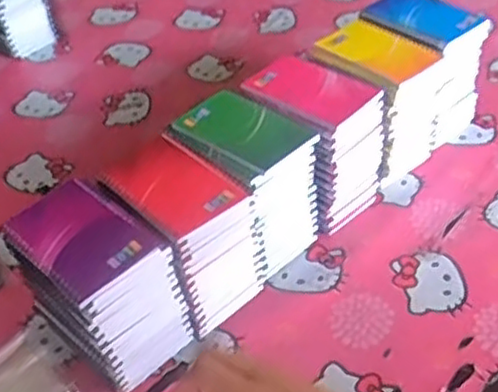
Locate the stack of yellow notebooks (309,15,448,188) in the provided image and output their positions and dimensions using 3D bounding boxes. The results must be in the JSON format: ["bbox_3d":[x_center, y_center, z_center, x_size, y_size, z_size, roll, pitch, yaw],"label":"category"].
[{"bbox_3d":[0.145,-0.107,0.832,0.131,0.152,0.103,30,52,34],"label":"stack of yellow notebooks"}]

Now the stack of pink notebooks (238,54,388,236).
[{"bbox_3d":[0.071,-0.059,0.785,0.096,0.154,0.130,-35,49,-30],"label":"stack of pink notebooks"}]

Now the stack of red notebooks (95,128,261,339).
[{"bbox_3d":[-0.063,0.043,0.689,0.126,0.156,0.098,30,52,34],"label":"stack of red notebooks"}]

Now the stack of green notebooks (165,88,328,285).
[{"bbox_3d":[-0.003,-0.011,0.745,0.132,0.155,0.102,31,52,34],"label":"stack of green notebooks"}]

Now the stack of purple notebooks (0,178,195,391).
[{"bbox_3d":[-0.135,0.087,0.646,0.127,0.160,0.096,31,52,34],"label":"stack of purple notebooks"}]

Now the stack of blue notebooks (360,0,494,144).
[{"bbox_3d":[0.216,-0.155,0.871,0.091,0.161,0.131,-31,47,-26],"label":"stack of blue notebooks"}]

